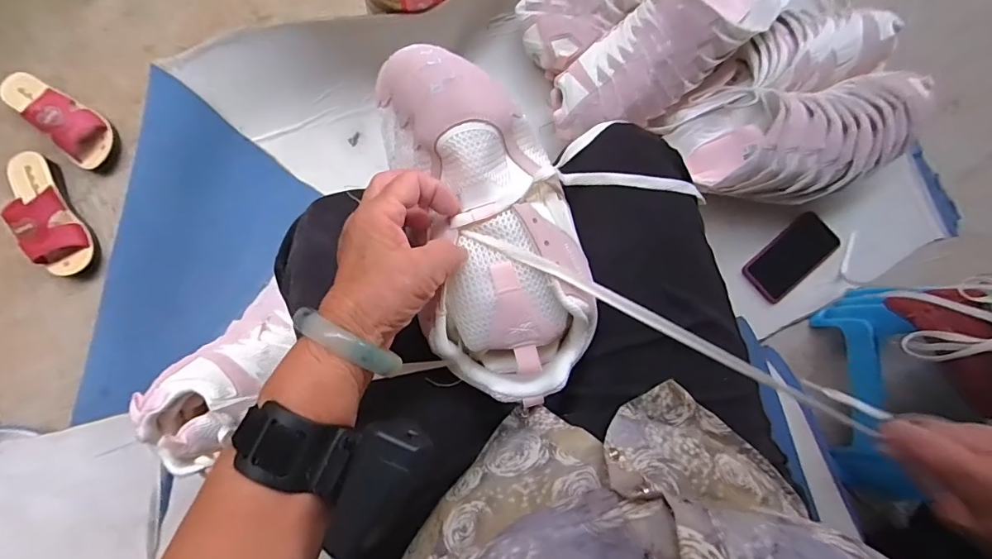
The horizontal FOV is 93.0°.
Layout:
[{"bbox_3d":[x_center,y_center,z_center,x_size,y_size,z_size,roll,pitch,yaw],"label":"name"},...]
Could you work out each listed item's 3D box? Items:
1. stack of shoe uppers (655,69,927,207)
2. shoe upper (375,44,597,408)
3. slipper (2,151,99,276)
[{"bbox_3d":[0.486,-0.215,0.755,0.370,0.143,0.175,-12,85,-4],"label":"stack of shoe uppers"},{"bbox_3d":[-0.006,-0.044,0.335,0.117,0.068,0.263,-18,88,-5],"label":"shoe upper"},{"bbox_3d":[-0.737,-0.107,0.766,0.082,0.070,0.215,-33,85,-6],"label":"slipper"}]

